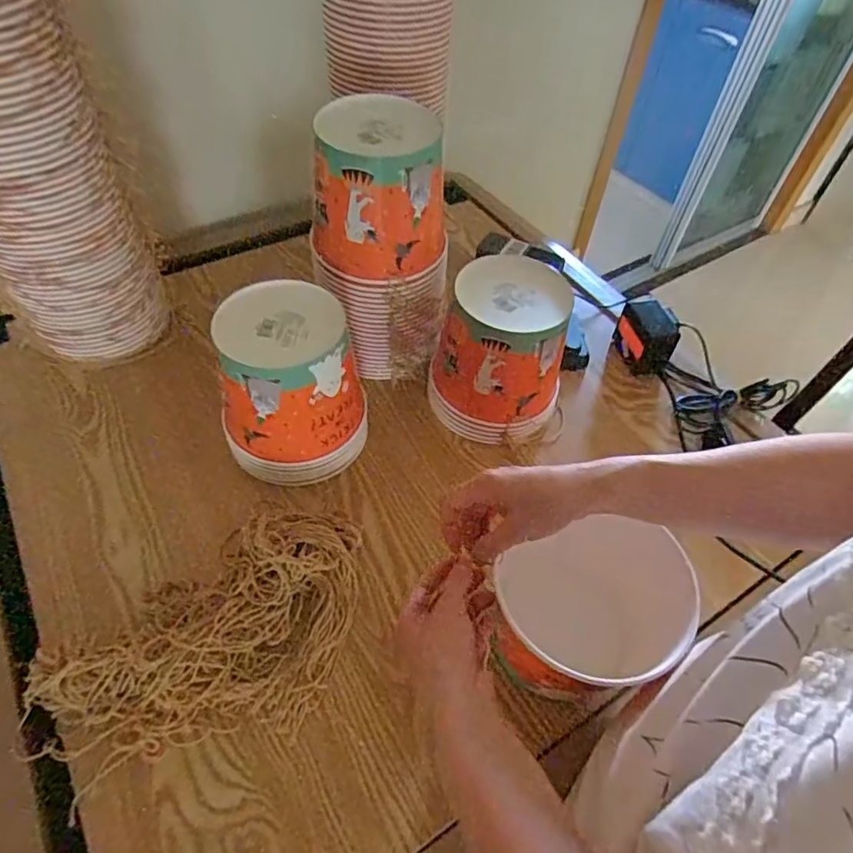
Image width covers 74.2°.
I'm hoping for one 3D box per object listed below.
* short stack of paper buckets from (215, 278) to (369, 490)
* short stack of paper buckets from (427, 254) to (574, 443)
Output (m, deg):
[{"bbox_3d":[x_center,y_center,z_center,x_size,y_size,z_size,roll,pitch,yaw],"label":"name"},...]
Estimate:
[{"bbox_3d":[-0.147,-0.043,0.619,0.125,0.175,0.142,0,53,-4],"label":"short stack of paper buckets"},{"bbox_3d":[0.089,-0.081,0.667,0.138,0.174,0.137,21,54,12],"label":"short stack of paper buckets"}]

